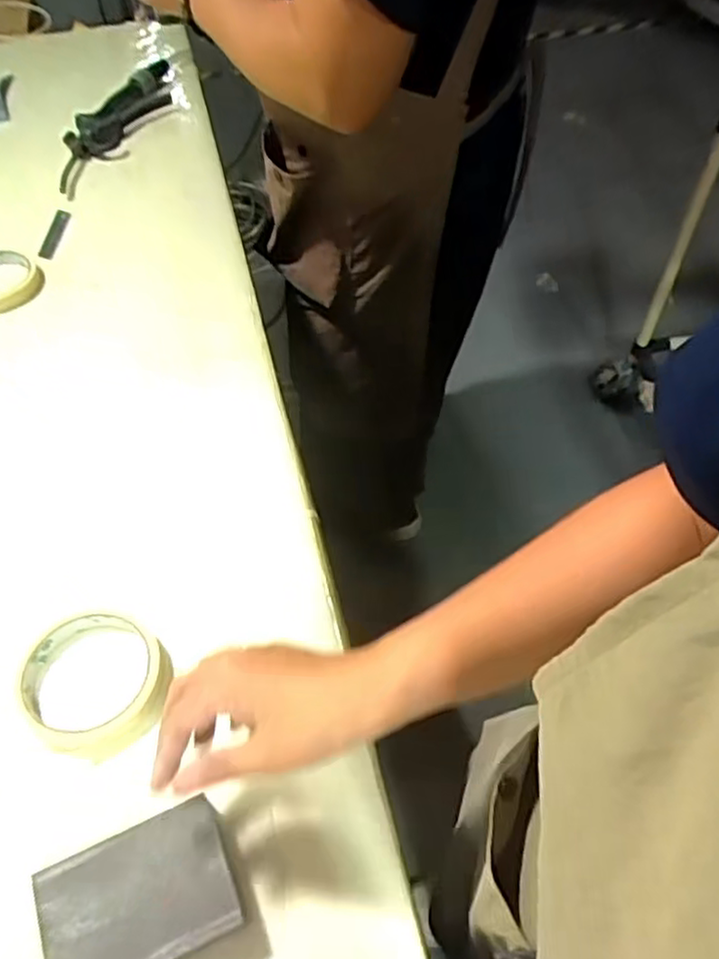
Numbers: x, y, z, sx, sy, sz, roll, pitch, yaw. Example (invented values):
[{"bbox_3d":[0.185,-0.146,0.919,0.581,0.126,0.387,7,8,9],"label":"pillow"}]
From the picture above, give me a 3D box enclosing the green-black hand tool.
[{"bbox_3d":[-0.323,-0.468,0.919,0.101,0.038,0.312,17,56,14],"label":"green-black hand tool"}]

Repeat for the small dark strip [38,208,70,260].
[{"bbox_3d":[-0.341,-0.278,0.789,0.022,0.005,0.099,1,53,2],"label":"small dark strip"}]

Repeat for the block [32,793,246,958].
[{"bbox_3d":[-0.118,0.228,0.380,0.100,0.028,0.070,-22,56,-14],"label":"block"}]

